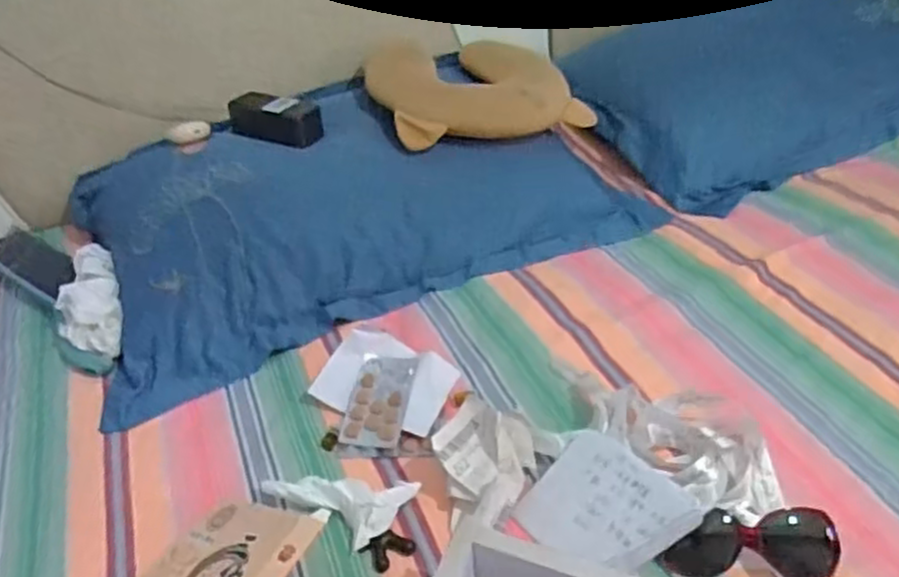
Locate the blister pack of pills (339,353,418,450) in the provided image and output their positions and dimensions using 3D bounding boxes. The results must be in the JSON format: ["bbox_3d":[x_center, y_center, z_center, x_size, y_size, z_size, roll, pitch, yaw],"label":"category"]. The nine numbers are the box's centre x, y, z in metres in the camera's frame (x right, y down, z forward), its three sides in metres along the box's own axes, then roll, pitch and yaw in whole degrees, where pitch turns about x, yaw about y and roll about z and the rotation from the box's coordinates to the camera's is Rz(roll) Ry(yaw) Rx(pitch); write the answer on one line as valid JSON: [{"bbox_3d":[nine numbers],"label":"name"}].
[{"bbox_3d":[-0.072,0.116,0.742,0.061,0.004,0.101,6,58,11],"label":"blister pack of pills"}]

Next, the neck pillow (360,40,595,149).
[{"bbox_3d":[0.027,-0.314,1.078,0.305,0.078,0.292,-14,37,-11],"label":"neck pillow"}]

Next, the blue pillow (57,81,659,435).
[{"bbox_3d":[-0.118,-0.132,0.979,0.723,0.132,0.418,-20,39,-18],"label":"blue pillow"}]

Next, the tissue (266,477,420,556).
[{"bbox_3d":[-0.097,0.185,0.651,0.114,0.025,0.076,18,43,29],"label":"tissue"}]

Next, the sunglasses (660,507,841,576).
[{"bbox_3d":[0.243,0.213,0.587,0.141,0.042,0.062,-5,37,1],"label":"sunglasses"}]

